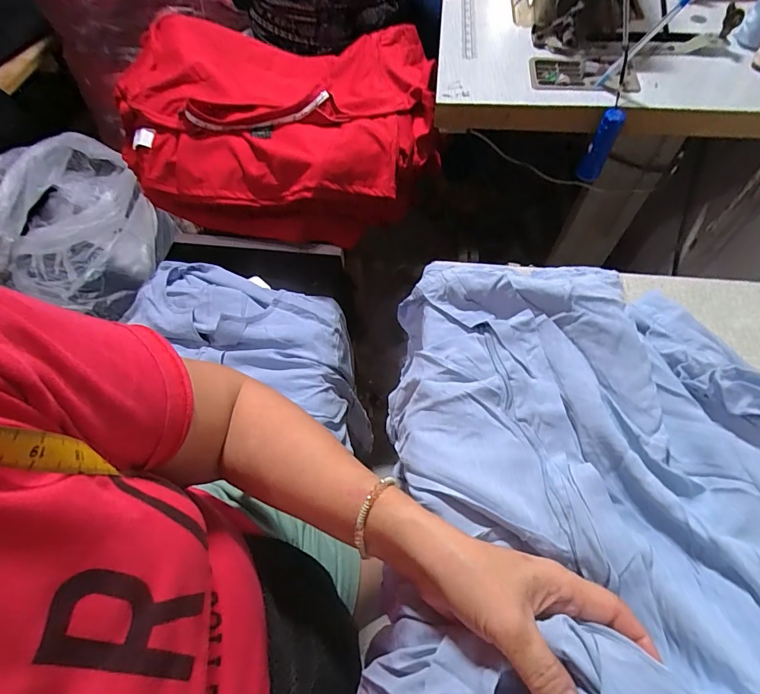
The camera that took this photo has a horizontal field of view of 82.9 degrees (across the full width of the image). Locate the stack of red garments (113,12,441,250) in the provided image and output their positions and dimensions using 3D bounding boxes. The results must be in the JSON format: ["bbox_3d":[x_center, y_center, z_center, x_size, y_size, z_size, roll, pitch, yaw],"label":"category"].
[{"bbox_3d":[-0.169,-0.379,0.785,0.499,0.244,0.335,13,61,10],"label":"stack of red garments"}]

